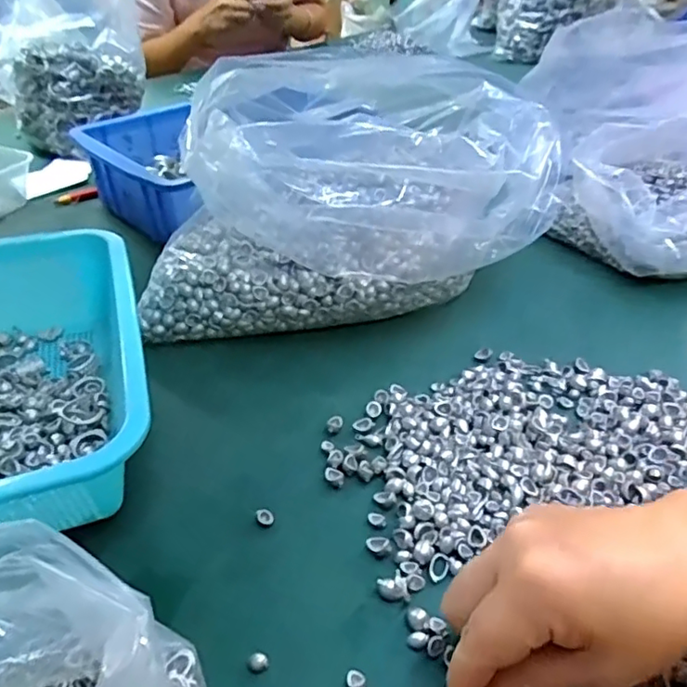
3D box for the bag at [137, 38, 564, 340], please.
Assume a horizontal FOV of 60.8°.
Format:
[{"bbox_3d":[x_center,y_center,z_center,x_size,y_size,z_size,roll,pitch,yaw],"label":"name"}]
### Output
[{"bbox_3d":[0.001,-0.131,0.498,0.343,0.159,0.201,-5,40,-6],"label":"bag"}]

